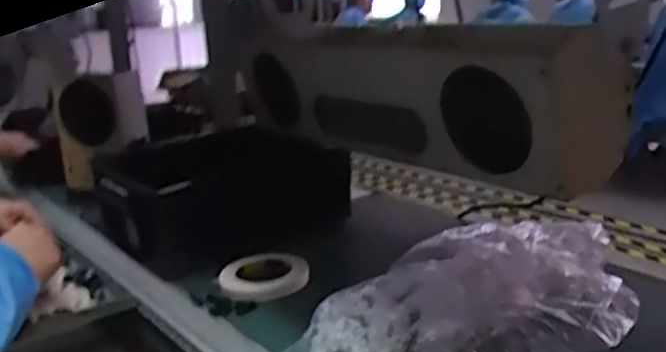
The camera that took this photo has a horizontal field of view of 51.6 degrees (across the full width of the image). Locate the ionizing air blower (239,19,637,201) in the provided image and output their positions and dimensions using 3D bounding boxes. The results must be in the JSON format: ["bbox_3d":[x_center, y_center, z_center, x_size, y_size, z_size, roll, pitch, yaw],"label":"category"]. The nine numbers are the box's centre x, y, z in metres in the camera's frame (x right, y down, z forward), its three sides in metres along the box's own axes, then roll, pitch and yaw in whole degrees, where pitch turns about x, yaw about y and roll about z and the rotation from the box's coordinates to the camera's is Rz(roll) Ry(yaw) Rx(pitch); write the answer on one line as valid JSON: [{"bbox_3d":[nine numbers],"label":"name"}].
[{"bbox_3d":[0.089,-0.097,0.846,0.547,0.162,0.141,11,21,44],"label":"ionizing air blower"}]

